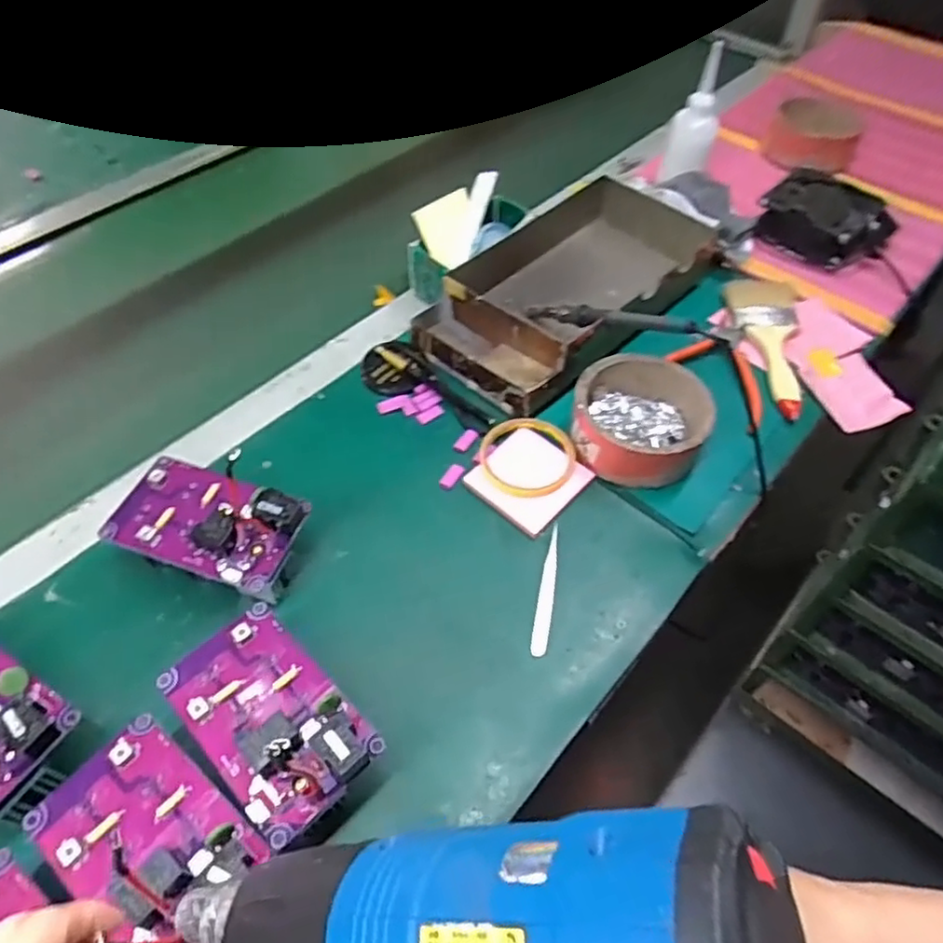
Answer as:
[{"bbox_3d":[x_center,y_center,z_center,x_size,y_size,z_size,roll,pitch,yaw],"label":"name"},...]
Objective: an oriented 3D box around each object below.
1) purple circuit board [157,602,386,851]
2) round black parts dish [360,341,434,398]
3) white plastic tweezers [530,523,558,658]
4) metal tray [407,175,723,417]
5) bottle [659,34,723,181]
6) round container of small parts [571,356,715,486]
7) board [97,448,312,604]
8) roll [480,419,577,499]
[{"bbox_3d":[-0.131,0.153,0.428,0.138,0.034,0.082,38,61,25],"label":"purple circuit board"},{"bbox_3d":[-0.079,-0.107,0.685,0.063,0.016,0.066,0,52,-1],"label":"round black parts dish"},{"bbox_3d":[0.062,0.094,0.545,0.012,0.010,0.112,10,53,7],"label":"white plastic tweezers"},{"bbox_3d":[0.112,-0.202,0.735,0.175,0.067,0.347,38,61,25],"label":"metal tray"},{"bbox_3d":[0.273,-0.425,0.835,0.055,0.160,0.051,-4,52,-4],"label":"bottle"},{"bbox_3d":[0.157,-0.052,0.624,0.120,0.049,0.135,22,55,15],"label":"round container of small parts"},{"bbox_3d":[-0.206,0.046,0.532,0.141,0.067,0.089,18,54,13],"label":"board"},{"bbox_3d":[0.053,-0.014,0.610,0.086,0.007,0.087,0,52,-1],"label":"roll"}]

